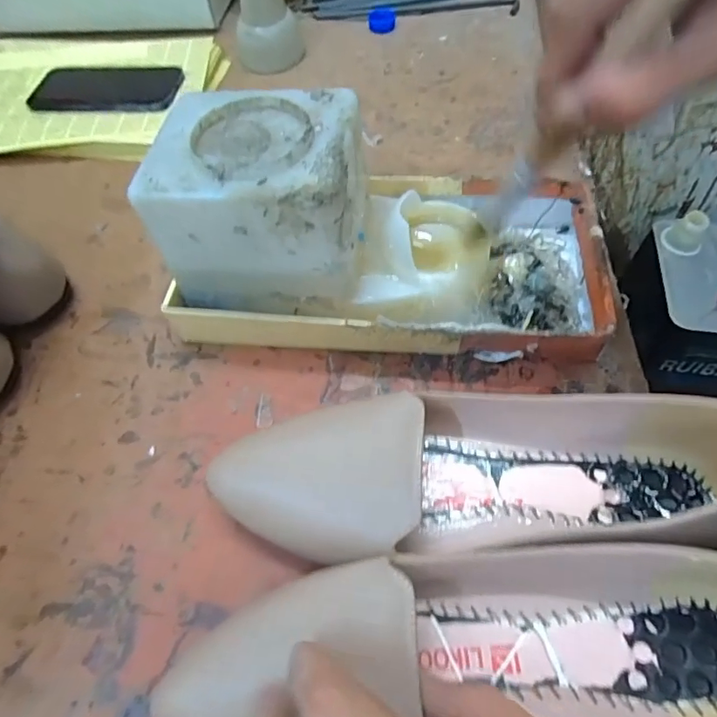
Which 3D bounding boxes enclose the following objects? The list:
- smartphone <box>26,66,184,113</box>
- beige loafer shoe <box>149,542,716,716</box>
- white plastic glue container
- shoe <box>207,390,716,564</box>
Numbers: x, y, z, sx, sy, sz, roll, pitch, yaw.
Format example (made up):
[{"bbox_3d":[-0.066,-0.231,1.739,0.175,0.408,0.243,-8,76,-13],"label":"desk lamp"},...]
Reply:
[{"bbox_3d":[-0.256,-0.272,0.498,0.166,0.013,0.074,4,58,7],"label":"smartphone"},{"bbox_3d":[0.062,0.117,0.199,0.282,0.083,0.075,0,59,-1],"label":"beige loafer shoe"},{"bbox_3d":[-0.056,-0.097,0.306,0.121,0.085,0.103,-1,58,3],"label":"white plastic glue container"},{"bbox_3d":[0.061,0.056,0.249,0.272,0.080,0.079,-2,58,3],"label":"shoe"}]

